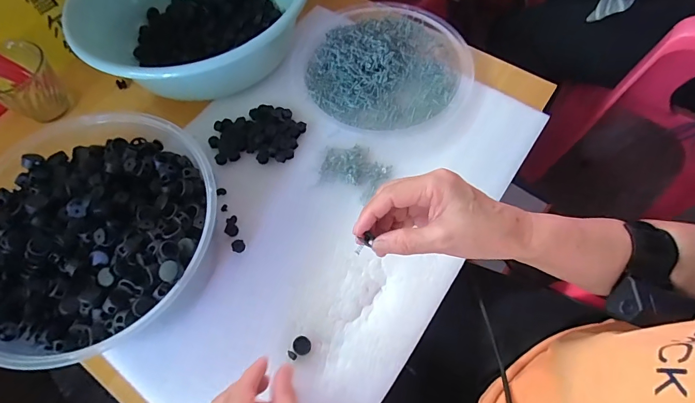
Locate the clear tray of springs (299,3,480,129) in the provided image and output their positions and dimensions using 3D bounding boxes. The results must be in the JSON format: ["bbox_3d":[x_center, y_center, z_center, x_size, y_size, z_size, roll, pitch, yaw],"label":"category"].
[{"bbox_3d":[0.048,-0.196,0.531,0.235,0.022,0.231,40,72,15],"label":"clear tray of springs"}]

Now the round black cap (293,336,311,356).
[{"bbox_3d":[-0.047,0.148,0.391,0.018,0.008,0.017,13,67,5],"label":"round black cap"}]

